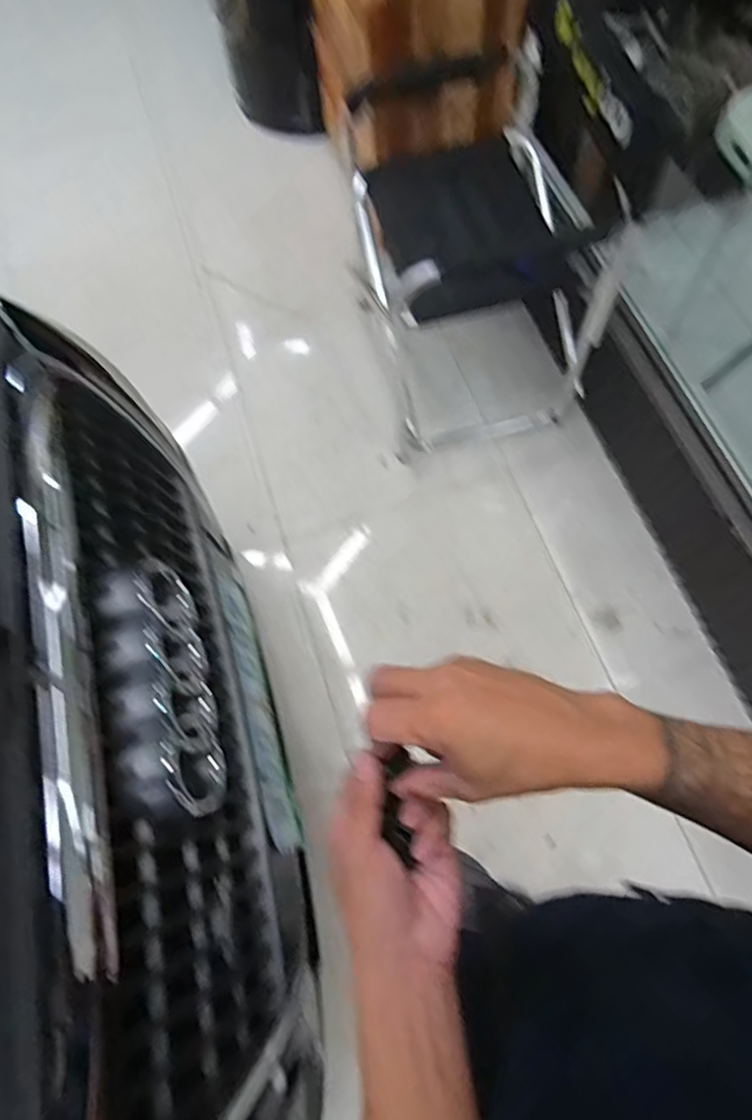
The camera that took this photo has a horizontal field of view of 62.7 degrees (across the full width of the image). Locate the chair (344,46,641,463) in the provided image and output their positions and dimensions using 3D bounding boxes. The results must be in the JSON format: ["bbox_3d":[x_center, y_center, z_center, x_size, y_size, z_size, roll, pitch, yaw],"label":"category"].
[{"bbox_3d":[0.218,-0.708,1.488,0.481,0.557,0.657,-12,67,-2],"label":"chair"}]

